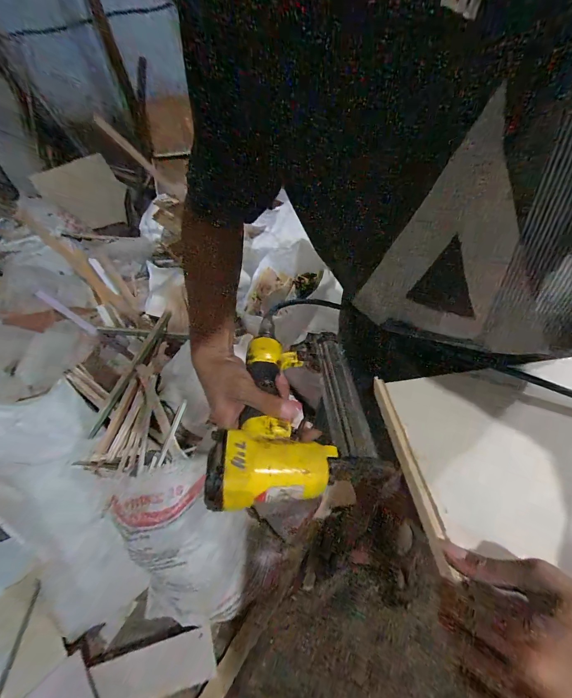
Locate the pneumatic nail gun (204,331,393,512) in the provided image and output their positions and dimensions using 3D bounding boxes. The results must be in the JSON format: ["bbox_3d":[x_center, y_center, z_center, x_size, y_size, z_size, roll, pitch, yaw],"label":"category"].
[{"bbox_3d":[0.016,0.051,0.340,0.147,0.058,0.235,-2,40,5],"label":"pneumatic nail gun"}]

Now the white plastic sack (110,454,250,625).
[{"bbox_3d":[-0.268,0.498,0.812,0.298,0.467,0.143,-18,16,-14],"label":"white plastic sack"}]

